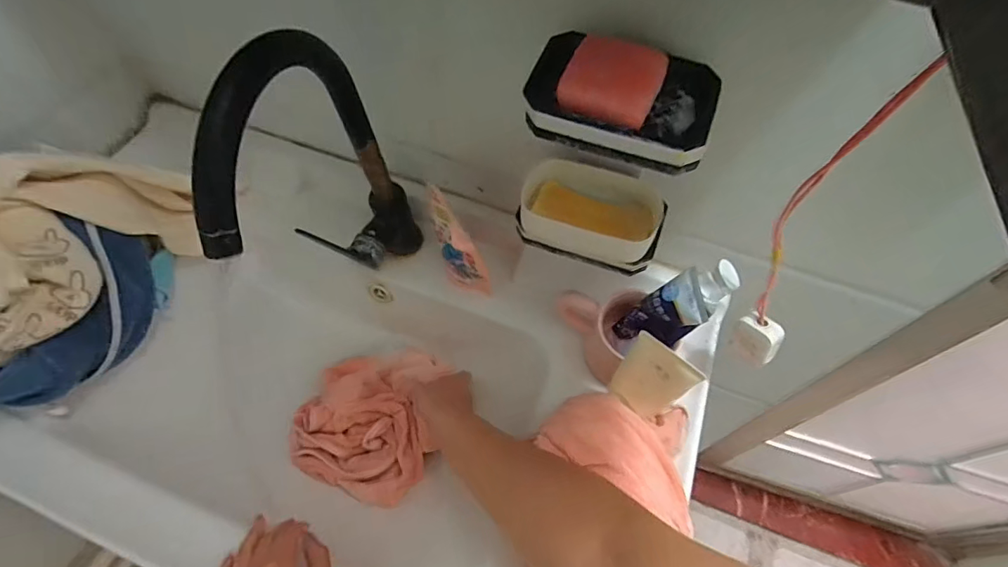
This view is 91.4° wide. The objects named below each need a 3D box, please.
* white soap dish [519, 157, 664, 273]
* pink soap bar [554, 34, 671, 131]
[{"bbox_3d":[0.080,-0.064,0.462,0.131,0.045,0.081,16,59,6],"label":"white soap dish"},{"bbox_3d":[0.077,-0.145,0.350,0.064,0.015,0.074,22,59,10],"label":"pink soap bar"}]

